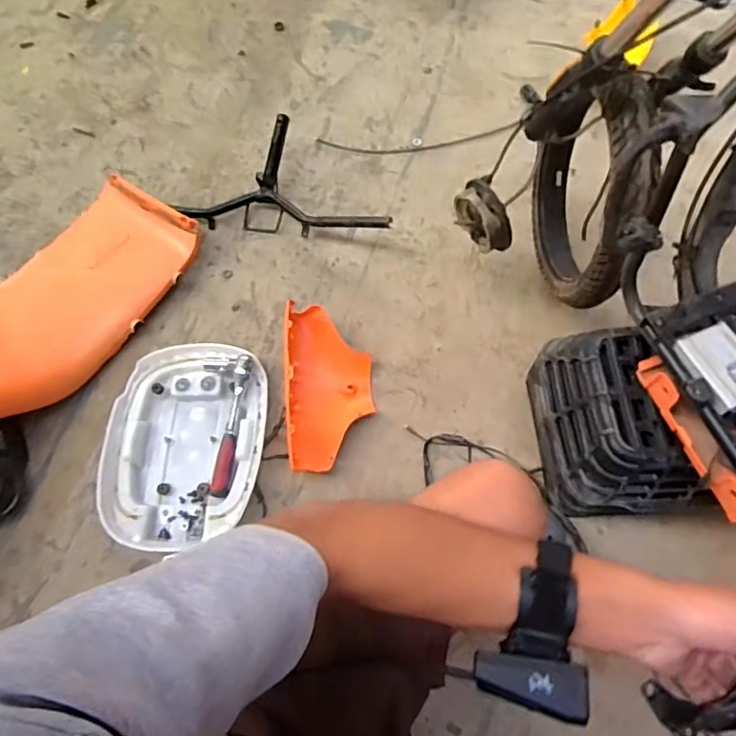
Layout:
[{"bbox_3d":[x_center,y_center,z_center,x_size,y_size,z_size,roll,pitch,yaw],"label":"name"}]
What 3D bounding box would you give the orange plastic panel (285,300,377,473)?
[{"bbox_3d":[-0.065,0.026,0.943,0.141,0.105,0.299,-5,66,0],"label":"orange plastic panel"}]

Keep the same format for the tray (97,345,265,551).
[{"bbox_3d":[-0.305,0.121,0.935,0.259,0.058,0.351,-3,66,1],"label":"tray"}]

